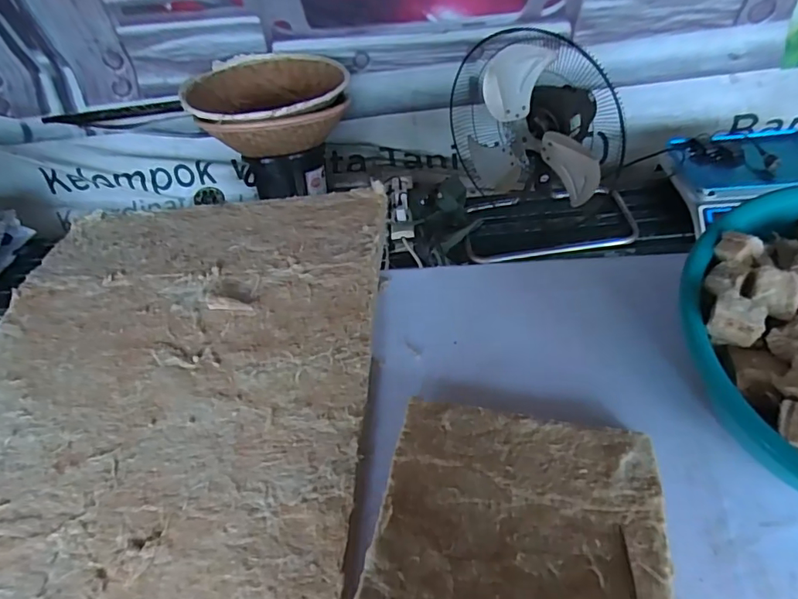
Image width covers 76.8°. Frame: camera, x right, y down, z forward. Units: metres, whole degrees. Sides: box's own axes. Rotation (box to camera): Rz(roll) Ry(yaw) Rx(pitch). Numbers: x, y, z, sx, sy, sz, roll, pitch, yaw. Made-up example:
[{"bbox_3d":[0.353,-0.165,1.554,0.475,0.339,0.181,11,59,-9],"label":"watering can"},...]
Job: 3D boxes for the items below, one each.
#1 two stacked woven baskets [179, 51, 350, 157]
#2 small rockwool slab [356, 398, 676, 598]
[{"bbox_3d":[-0.350,-0.539,1.346,0.426,0.149,0.406,-6,49,6],"label":"two stacked woven baskets"},{"bbox_3d":[0.106,0.197,0.444,0.243,0.020,0.214,8,52,10],"label":"small rockwool slab"}]

